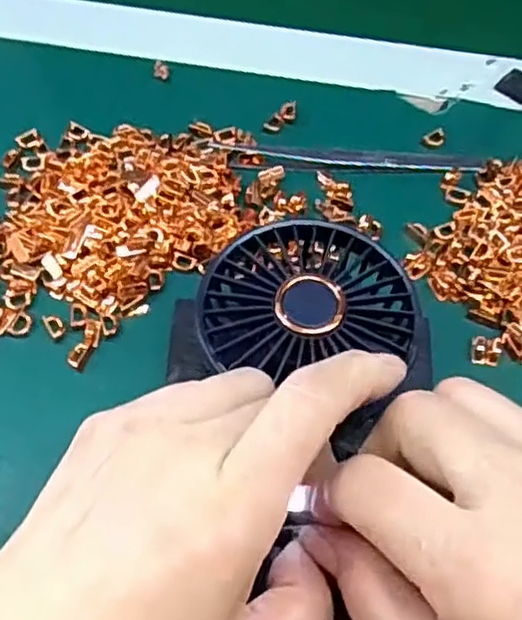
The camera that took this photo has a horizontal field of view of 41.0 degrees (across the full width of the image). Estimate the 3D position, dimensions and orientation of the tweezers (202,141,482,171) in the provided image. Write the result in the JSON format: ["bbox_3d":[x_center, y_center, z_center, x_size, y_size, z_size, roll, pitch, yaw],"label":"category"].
[{"bbox_3d":[0.047,-0.080,0.370,0.143,0.006,0.019,3,59,0],"label":"tweezers"}]

